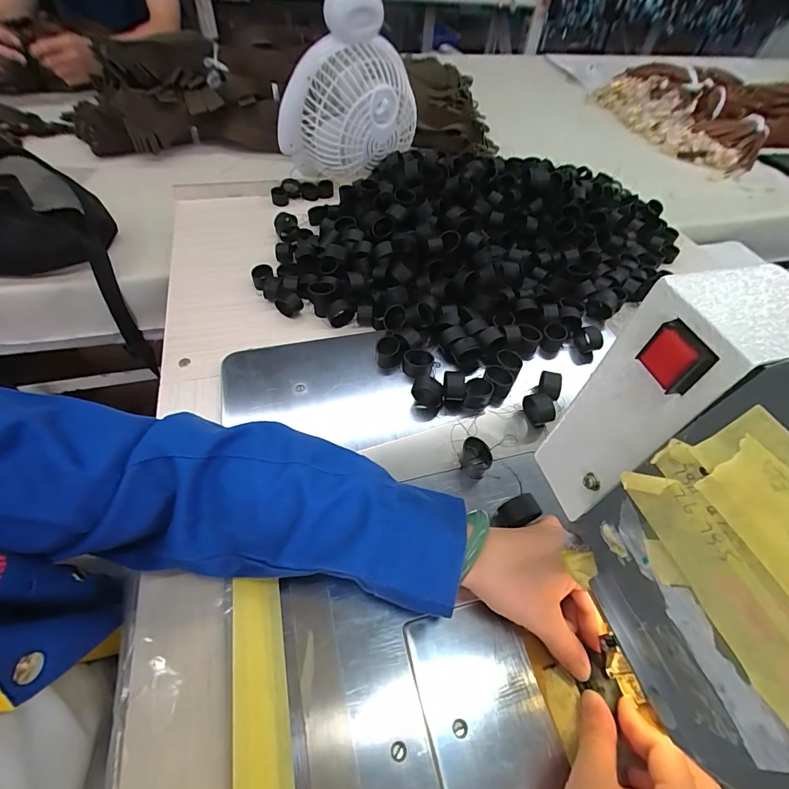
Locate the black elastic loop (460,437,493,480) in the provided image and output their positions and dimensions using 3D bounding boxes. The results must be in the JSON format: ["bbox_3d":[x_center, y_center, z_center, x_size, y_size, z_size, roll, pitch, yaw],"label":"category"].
[{"bbox_3d":[0.073,0.056,0.359,0.029,0.017,0.027,2,52,-3],"label":"black elastic loop"}]

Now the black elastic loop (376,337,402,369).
[{"bbox_3d":[-0.007,-0.046,0.438,0.026,0.020,0.031,1,52,-4],"label":"black elastic loop"}]

